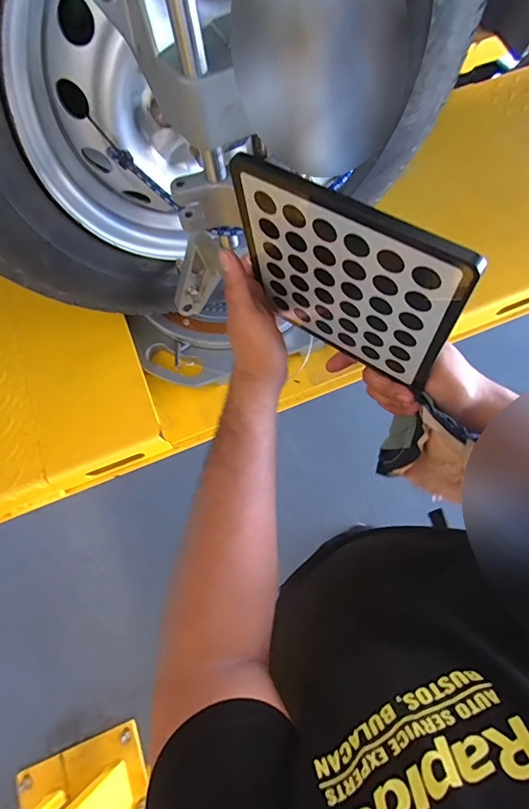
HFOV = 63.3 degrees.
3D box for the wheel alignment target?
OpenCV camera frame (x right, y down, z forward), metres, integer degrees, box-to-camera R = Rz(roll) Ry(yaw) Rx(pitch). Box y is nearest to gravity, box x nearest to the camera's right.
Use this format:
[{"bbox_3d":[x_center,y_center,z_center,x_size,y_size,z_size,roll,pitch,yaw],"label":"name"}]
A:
[{"bbox_3d":[0.058,-0.094,0.337,0.180,0.170,0.019,36,73,16],"label":"wheel alignment target"}]

